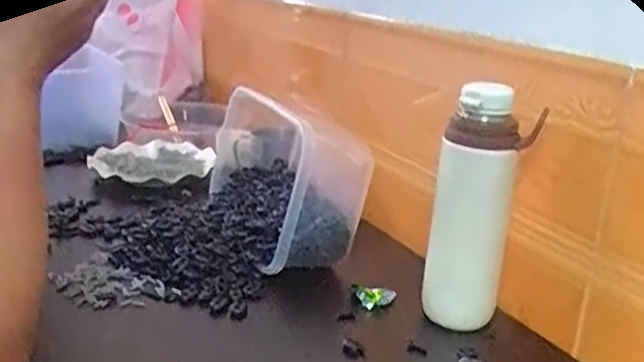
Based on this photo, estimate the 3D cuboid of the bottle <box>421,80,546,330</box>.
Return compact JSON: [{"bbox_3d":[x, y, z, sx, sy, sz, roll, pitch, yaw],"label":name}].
[{"bbox_3d":[0.140,0.028,0.612,0.086,0.213,0.063,6,19,11],"label":"bottle"}]

